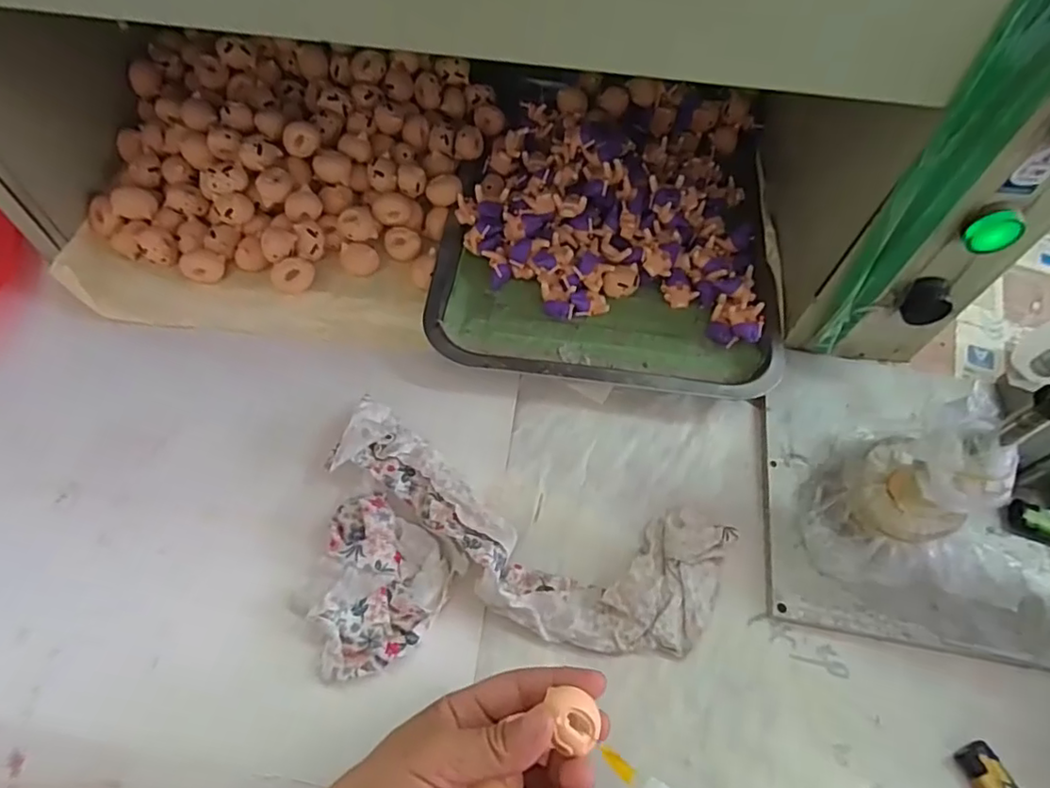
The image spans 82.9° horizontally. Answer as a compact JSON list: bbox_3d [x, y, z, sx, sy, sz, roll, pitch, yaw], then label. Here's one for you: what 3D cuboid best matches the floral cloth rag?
[{"bbox_3d":[-0.013,0.109,0.356,0.251,0.033,0.151,19,62,7],"label":"floral cloth rag"}]

